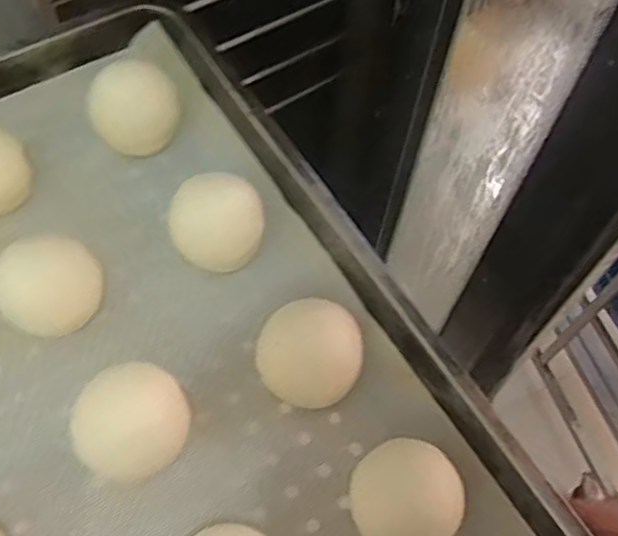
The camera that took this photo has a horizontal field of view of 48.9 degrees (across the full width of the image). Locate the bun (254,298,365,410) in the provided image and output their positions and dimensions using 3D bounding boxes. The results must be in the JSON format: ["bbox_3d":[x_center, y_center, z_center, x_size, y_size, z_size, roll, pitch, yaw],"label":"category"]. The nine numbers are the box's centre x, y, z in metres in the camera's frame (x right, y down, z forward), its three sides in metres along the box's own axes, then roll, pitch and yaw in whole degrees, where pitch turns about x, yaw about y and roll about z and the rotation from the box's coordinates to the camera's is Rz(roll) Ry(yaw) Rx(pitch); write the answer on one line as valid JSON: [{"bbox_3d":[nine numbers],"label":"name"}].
[{"bbox_3d":[0.006,0.056,0.431,0.057,0.051,0.067,35,70,17],"label":"bun"}]

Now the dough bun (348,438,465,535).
[{"bbox_3d":[0.058,0.139,0.408,0.063,0.029,0.063,-42,70,-17],"label":"dough bun"}]

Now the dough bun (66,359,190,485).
[{"bbox_3d":[-0.105,0.096,0.415,0.060,0.052,0.066,-1,64,1],"label":"dough bun"}]

